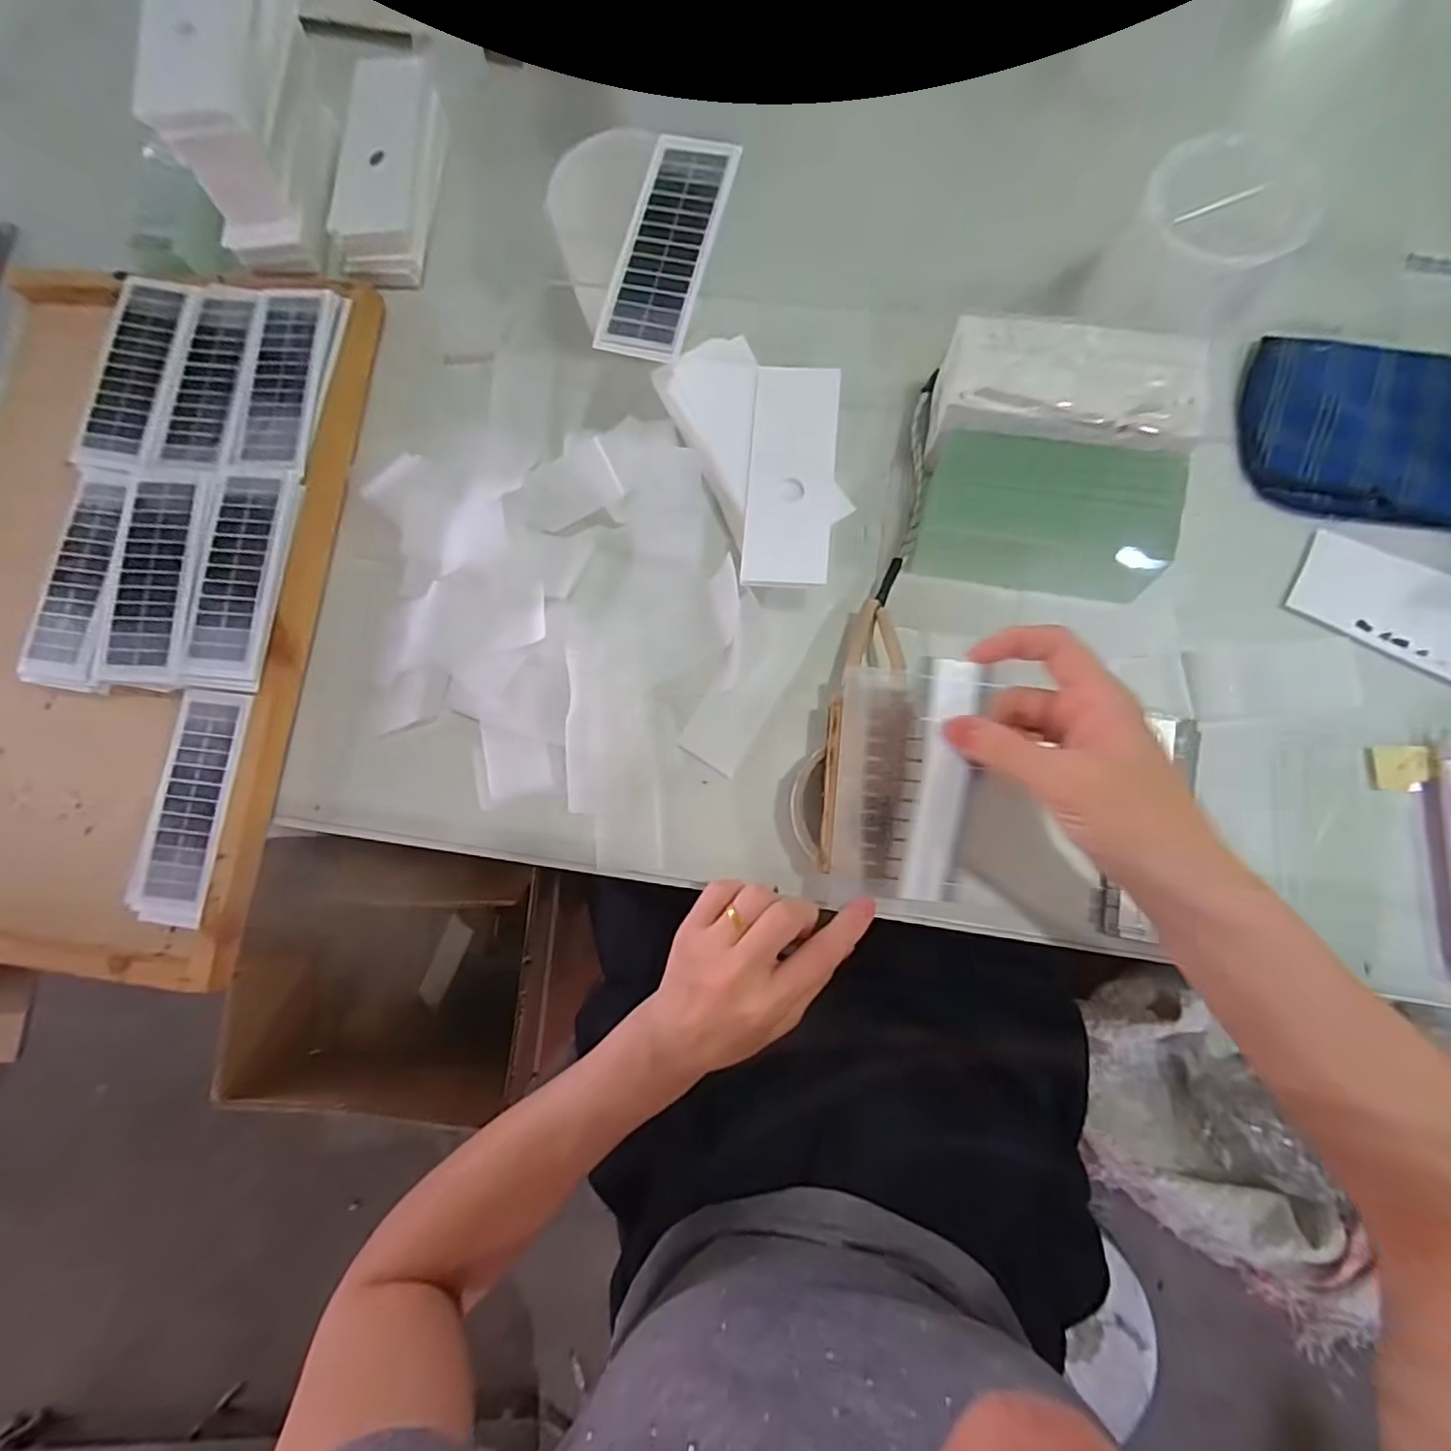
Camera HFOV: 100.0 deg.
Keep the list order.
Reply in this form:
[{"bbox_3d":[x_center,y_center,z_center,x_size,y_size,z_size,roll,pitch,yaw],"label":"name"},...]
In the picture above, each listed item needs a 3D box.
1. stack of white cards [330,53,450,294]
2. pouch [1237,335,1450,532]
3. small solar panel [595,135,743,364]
[{"bbox_3d":[-0.249,-0.419,0.459,0.066,0.034,0.182,3,82,4],"label":"stack of white cards"},{"bbox_3d":[0.416,-0.184,0.374,0.163,0.021,0.112,10,83,5],"label":"pouch"},{"bbox_3d":[-0.033,-0.281,0.356,0.051,0.005,0.143,14,83,6],"label":"small solar panel"}]

